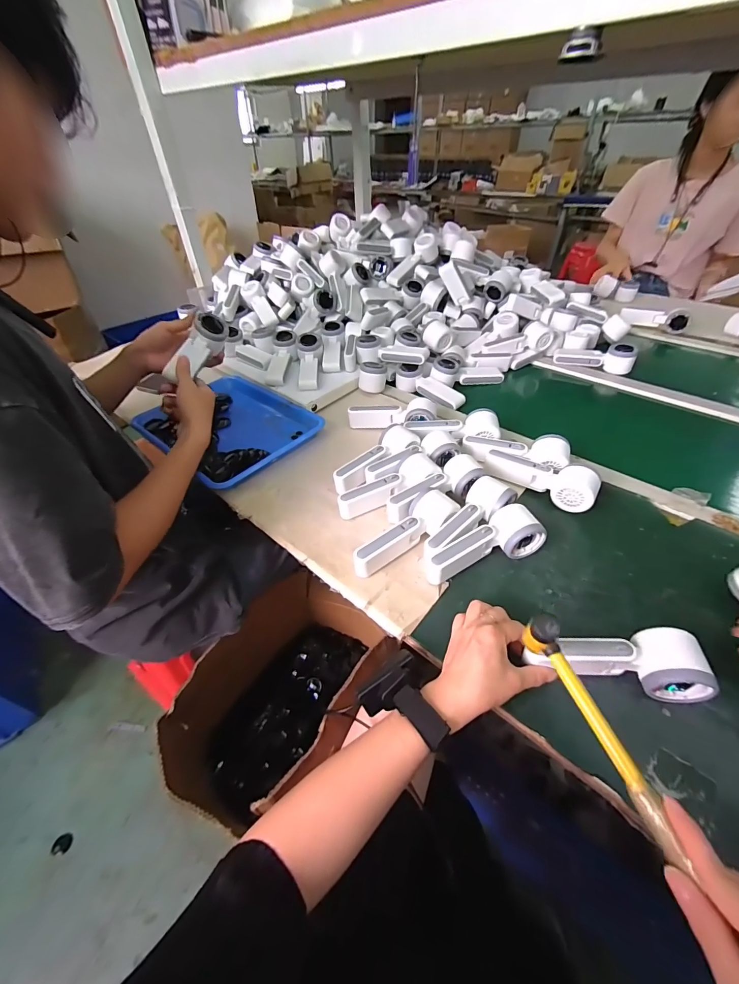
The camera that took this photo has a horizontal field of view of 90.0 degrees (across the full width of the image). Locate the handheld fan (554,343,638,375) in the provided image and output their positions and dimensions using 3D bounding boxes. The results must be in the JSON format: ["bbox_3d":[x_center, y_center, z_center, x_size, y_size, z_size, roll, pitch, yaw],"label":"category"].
[{"bbox_3d":[0.527,-0.323,0.867,0.166,0.050,0.056,14,46,17],"label":"handheld fan"}]

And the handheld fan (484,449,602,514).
[{"bbox_3d":[0.263,-0.024,0.576,0.164,0.046,0.054,23,49,25],"label":"handheld fan"}]

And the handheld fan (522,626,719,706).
[{"bbox_3d":[0.247,0.171,0.385,0.164,0.044,0.057,2,43,12],"label":"handheld fan"}]

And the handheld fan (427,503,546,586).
[{"bbox_3d":[0.146,0.065,0.492,0.168,0.053,0.060,-14,45,-13],"label":"handheld fan"}]

